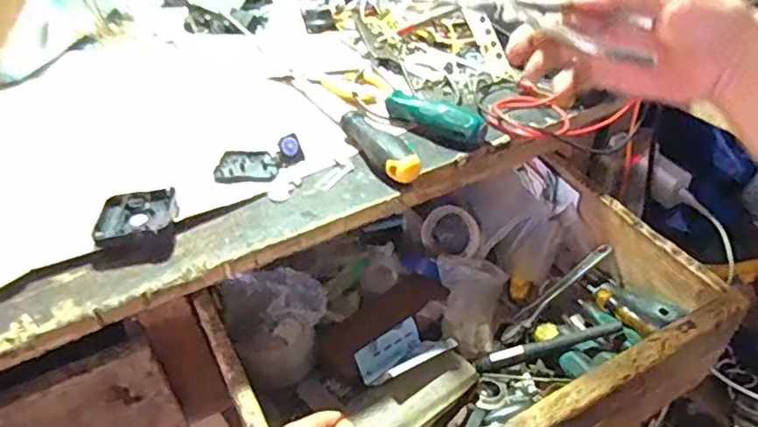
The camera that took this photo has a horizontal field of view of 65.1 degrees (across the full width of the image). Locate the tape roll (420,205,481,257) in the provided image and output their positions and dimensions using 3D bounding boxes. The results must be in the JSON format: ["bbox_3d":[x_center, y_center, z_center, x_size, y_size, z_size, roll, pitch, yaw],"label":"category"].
[{"bbox_3d":[0.074,0.019,0.621,0.062,0.053,0.018,-7,4,32],"label":"tape roll"}]

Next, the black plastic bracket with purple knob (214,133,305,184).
[{"bbox_3d":[-0.101,-0.046,0.492,0.068,0.021,0.043,4,40,6],"label":"black plastic bracket with purple knob"}]

